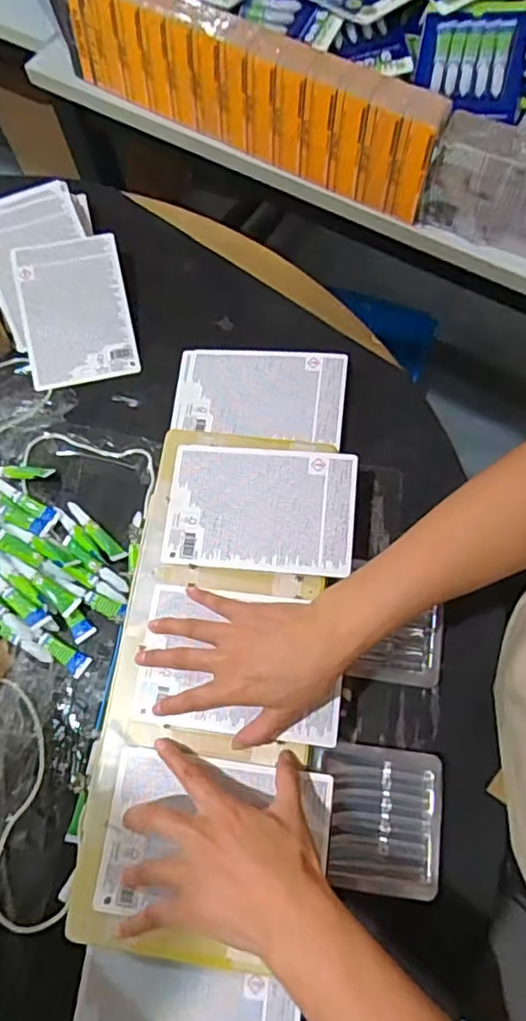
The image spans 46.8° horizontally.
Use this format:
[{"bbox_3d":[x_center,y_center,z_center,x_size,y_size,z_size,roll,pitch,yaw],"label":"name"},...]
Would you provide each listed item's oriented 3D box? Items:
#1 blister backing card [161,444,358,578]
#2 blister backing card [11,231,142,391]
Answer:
[{"bbox_3d":[-0.002,-0.002,0.554,0.168,0.004,0.114,4,74,7],"label":"blister backing card"},{"bbox_3d":[-0.208,-0.223,0.673,0.116,0.008,0.167,-12,84,-5],"label":"blister backing card"}]

